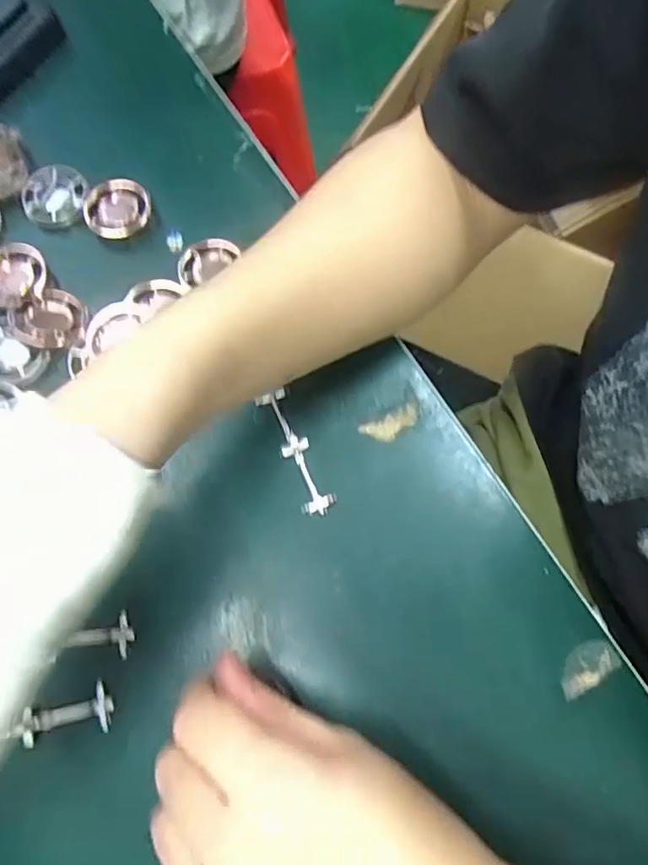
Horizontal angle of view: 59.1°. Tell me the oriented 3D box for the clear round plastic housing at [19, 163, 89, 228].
[{"bbox_3d":[-0.163,-0.142,0.346,0.039,0.009,0.041,1,69,-2],"label":"clear round plastic housing"}]

